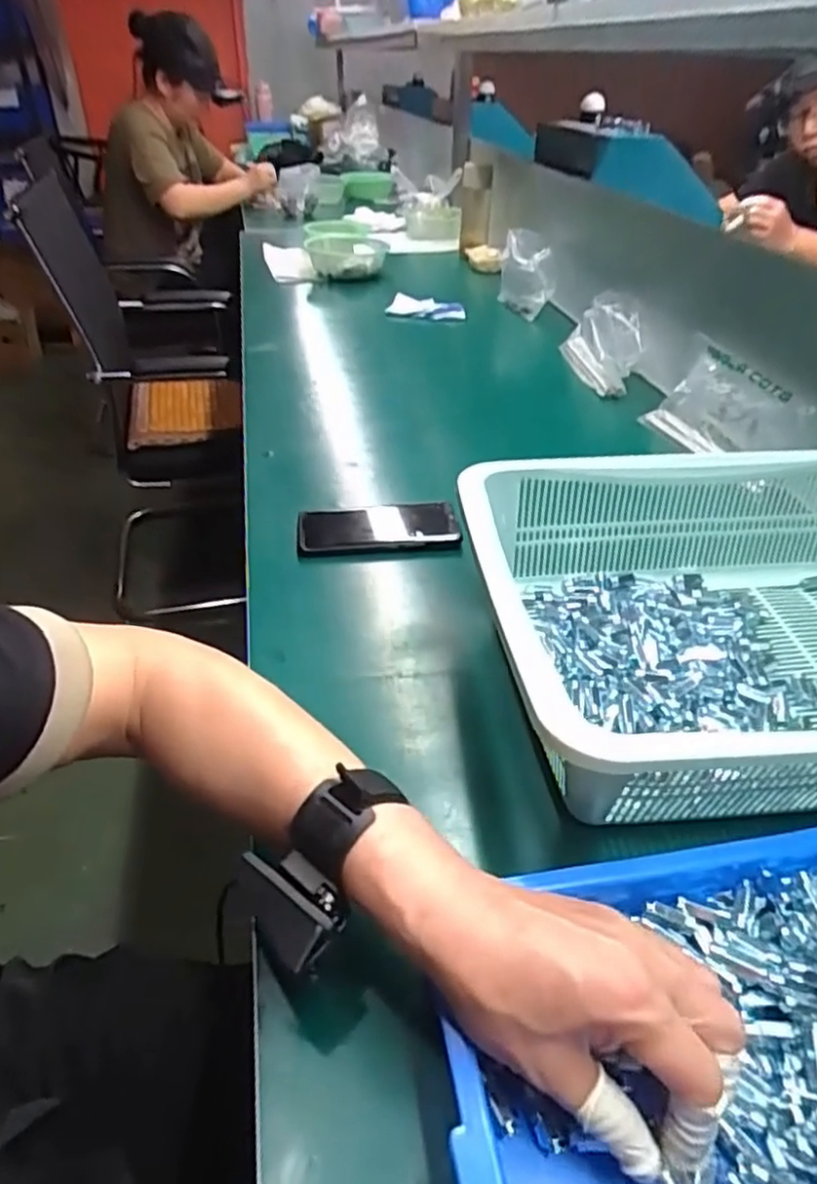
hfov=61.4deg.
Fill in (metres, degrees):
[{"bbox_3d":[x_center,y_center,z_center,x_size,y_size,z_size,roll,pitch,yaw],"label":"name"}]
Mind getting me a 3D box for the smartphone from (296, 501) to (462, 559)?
[{"bbox_3d":[-0.031,-0.069,0.713,0.165,0.013,0.077,-4,43,-7],"label":"smartphone"}]

